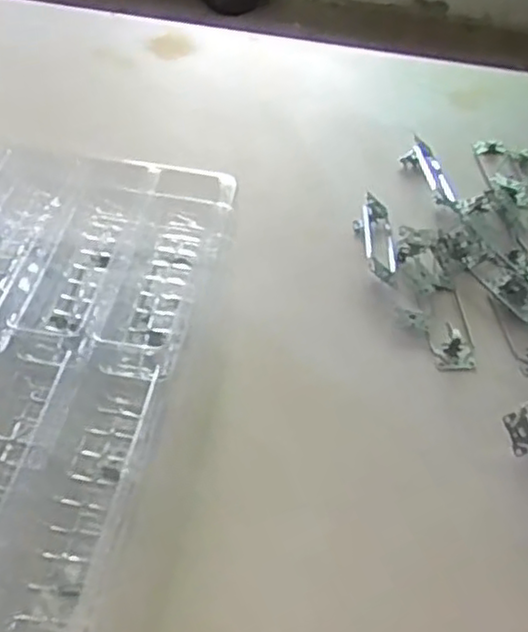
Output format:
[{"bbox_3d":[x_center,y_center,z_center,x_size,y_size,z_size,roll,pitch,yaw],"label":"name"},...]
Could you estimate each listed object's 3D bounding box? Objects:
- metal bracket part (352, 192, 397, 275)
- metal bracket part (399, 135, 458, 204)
[{"bbox_3d":[0.105,-0.074,0.654,0.034,0.029,0.096,-1,51,-6],"label":"metal bracket part"},{"bbox_3d":[0.172,-0.147,0.719,0.041,0.026,0.082,-16,54,-18],"label":"metal bracket part"}]

